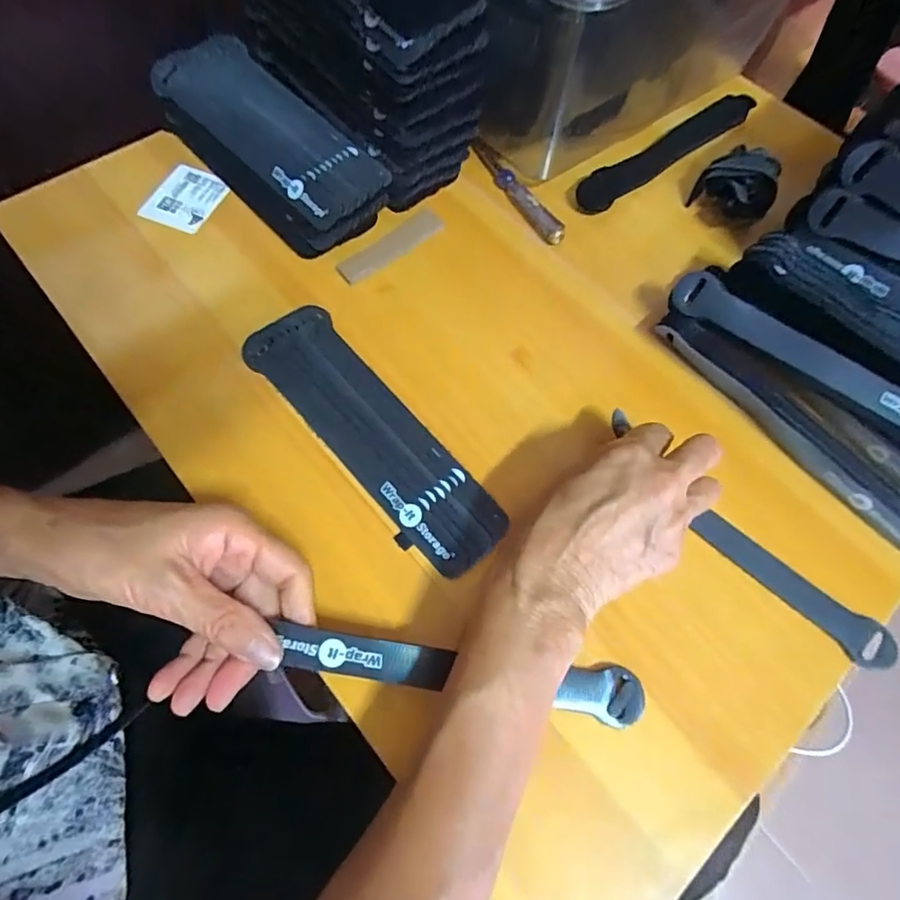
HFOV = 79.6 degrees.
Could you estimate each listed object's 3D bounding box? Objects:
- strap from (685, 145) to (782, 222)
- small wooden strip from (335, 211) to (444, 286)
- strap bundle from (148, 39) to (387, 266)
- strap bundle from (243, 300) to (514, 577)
[{"bbox_3d":[0.222,-0.202,0.416,0.056,0.045,0.030,39,70,13],"label":"strap"},{"bbox_3d":[-0.044,-0.150,0.396,0.087,0.008,0.017,-38,73,-18],"label":"small wooden strip"},{"bbox_3d":[-0.135,-0.232,0.411,0.086,0.041,0.209,-39,74,-18],"label":"strap bundle"},{"bbox_3d":[-0.049,-0.011,0.332,0.056,0.009,0.201,-37,73,-18],"label":"strap bundle"}]

